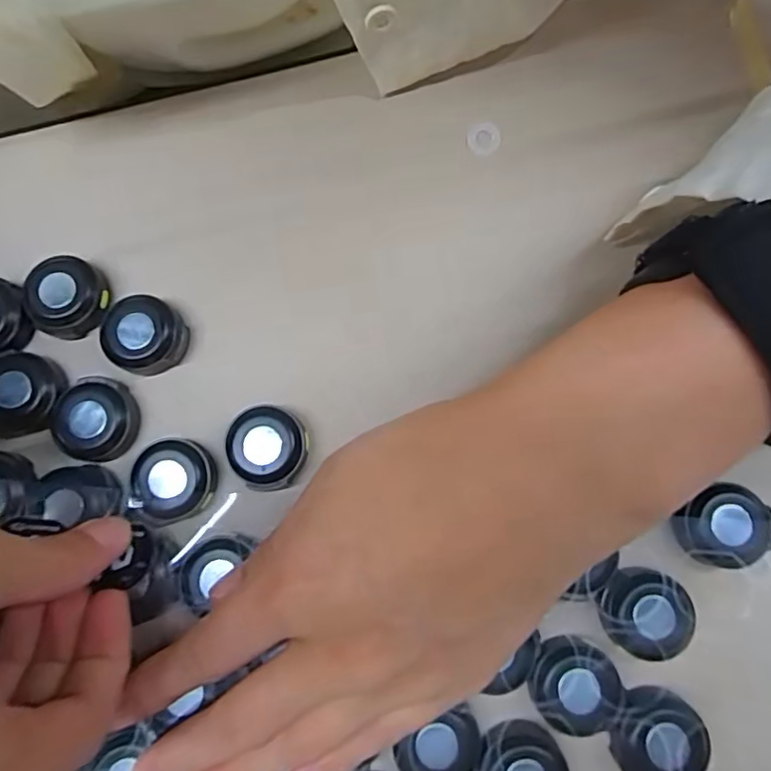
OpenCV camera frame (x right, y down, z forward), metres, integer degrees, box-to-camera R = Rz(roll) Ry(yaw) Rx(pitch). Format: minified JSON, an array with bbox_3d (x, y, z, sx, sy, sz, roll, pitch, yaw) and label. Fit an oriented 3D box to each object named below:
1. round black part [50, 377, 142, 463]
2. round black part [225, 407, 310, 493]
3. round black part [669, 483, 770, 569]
[{"bbox_3d":[-0.107,0.013,0.215,0.028,0.010,0.030,0,81,-1],"label":"round black part"},{"bbox_3d":[-0.043,0.023,0.214,0.029,0.013,0.029,0,81,-1],"label":"round black part"},{"bbox_3d":[0.118,0.050,0.203,0.029,0.011,0.027,0,81,-1],"label":"round black part"}]

